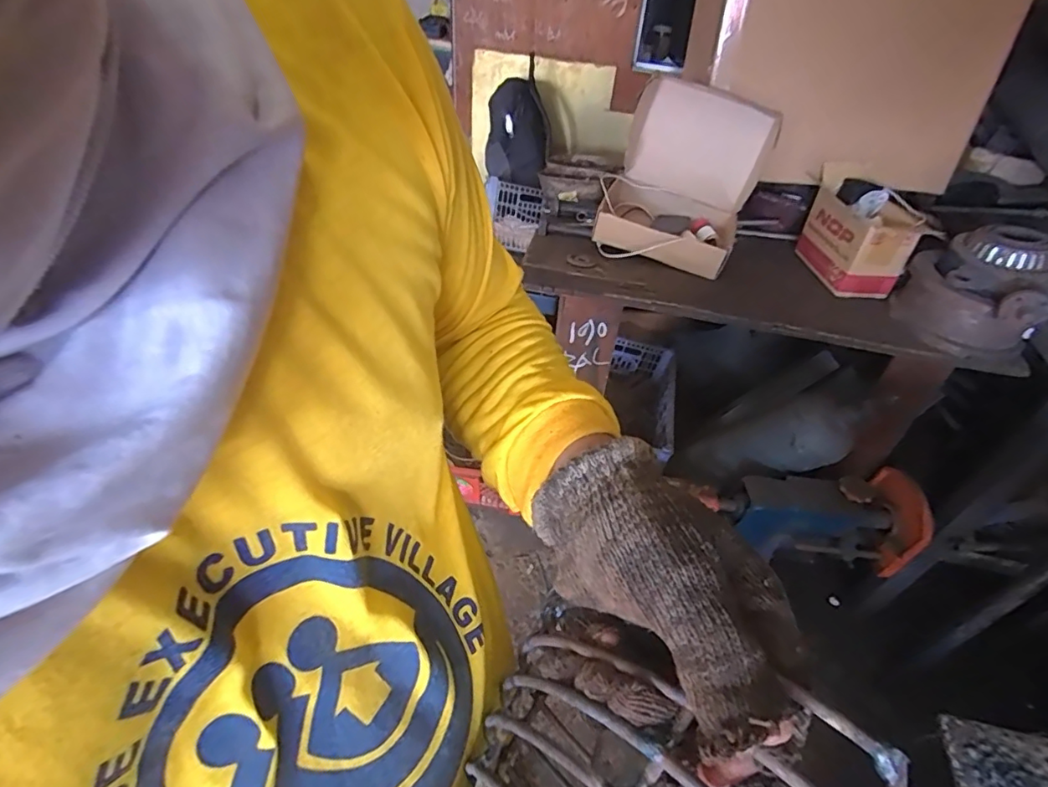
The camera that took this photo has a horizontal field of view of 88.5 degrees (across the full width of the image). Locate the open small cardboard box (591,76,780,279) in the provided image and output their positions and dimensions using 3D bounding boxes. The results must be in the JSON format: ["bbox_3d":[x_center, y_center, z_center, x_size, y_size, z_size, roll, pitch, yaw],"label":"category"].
[{"bbox_3d":[0.332,-0.449,1.122,0.283,0.262,0.305,16,46,14],"label":"open small cardboard box"}]

